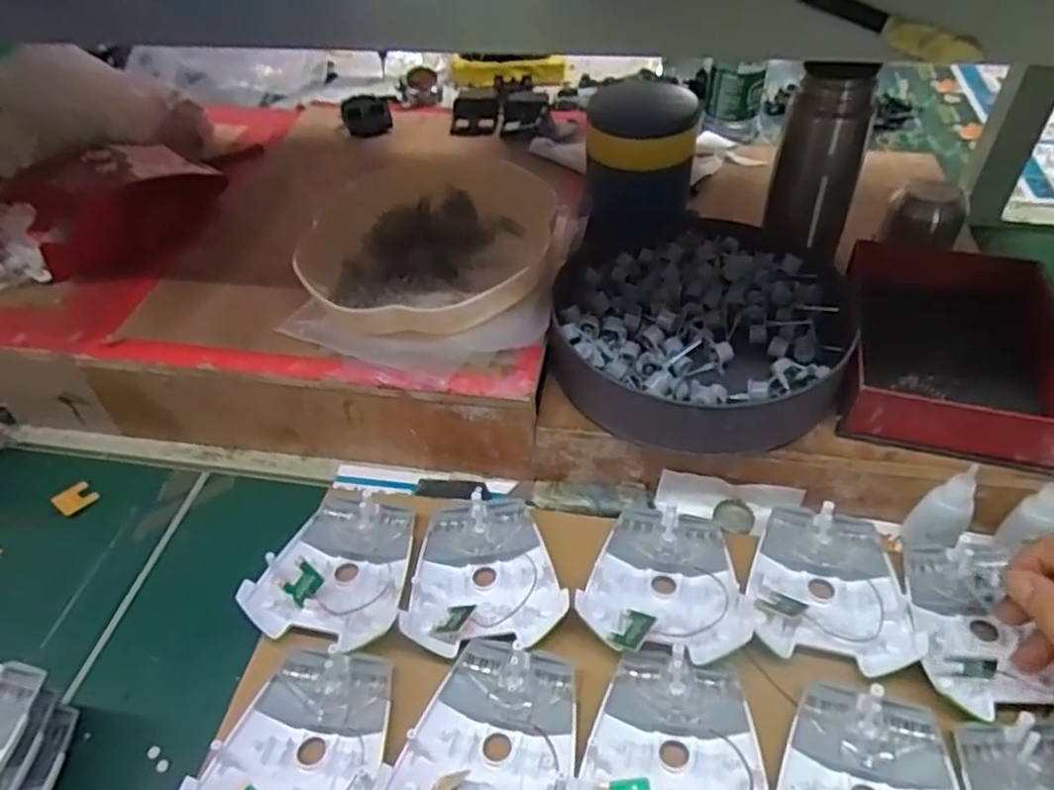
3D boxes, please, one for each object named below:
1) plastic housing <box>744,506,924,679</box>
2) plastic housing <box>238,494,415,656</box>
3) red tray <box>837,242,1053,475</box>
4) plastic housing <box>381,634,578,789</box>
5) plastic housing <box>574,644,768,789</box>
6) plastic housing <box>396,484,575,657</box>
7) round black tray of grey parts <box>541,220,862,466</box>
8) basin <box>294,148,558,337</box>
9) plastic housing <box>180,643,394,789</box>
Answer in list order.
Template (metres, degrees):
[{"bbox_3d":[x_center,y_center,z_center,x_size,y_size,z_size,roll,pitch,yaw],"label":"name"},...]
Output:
[{"bbox_3d":[0.192,0.118,0.448,0.094,0.016,0.109,12,49,14],"label":"plastic housing"},{"bbox_3d":[-0.122,0.114,0.472,0.092,0.023,0.107,13,49,15],"label":"plastic housing"},{"bbox_3d":[0.296,-0.035,0.497,0.136,0.051,0.169,10,48,13],"label":"red tray"},{"bbox_3d":[-0.015,0.191,0.391,0.094,0.014,0.108,12,49,14],"label":"plastic housing"},{"bbox_3d":[0.083,0.191,0.380,0.094,0.019,0.106,12,49,14],"label":"plastic housing"},{"bbox_3d":[-0.024,0.114,0.466,0.096,0.019,0.109,2,47,5],"label":"plastic housing"},{"bbox_3d":[0.131,-0.056,0.534,0.206,0.049,0.224,-2,47,2],"label":"round black tray of grey parts"},{"bbox_3d":[-0.071,-0.122,0.567,0.188,0.050,0.204,-2,47,2],"label":"basin"},{"bbox_3d":[-0.123,0.194,0.394,0.094,0.019,0.108,6,48,9],"label":"plastic housing"}]

